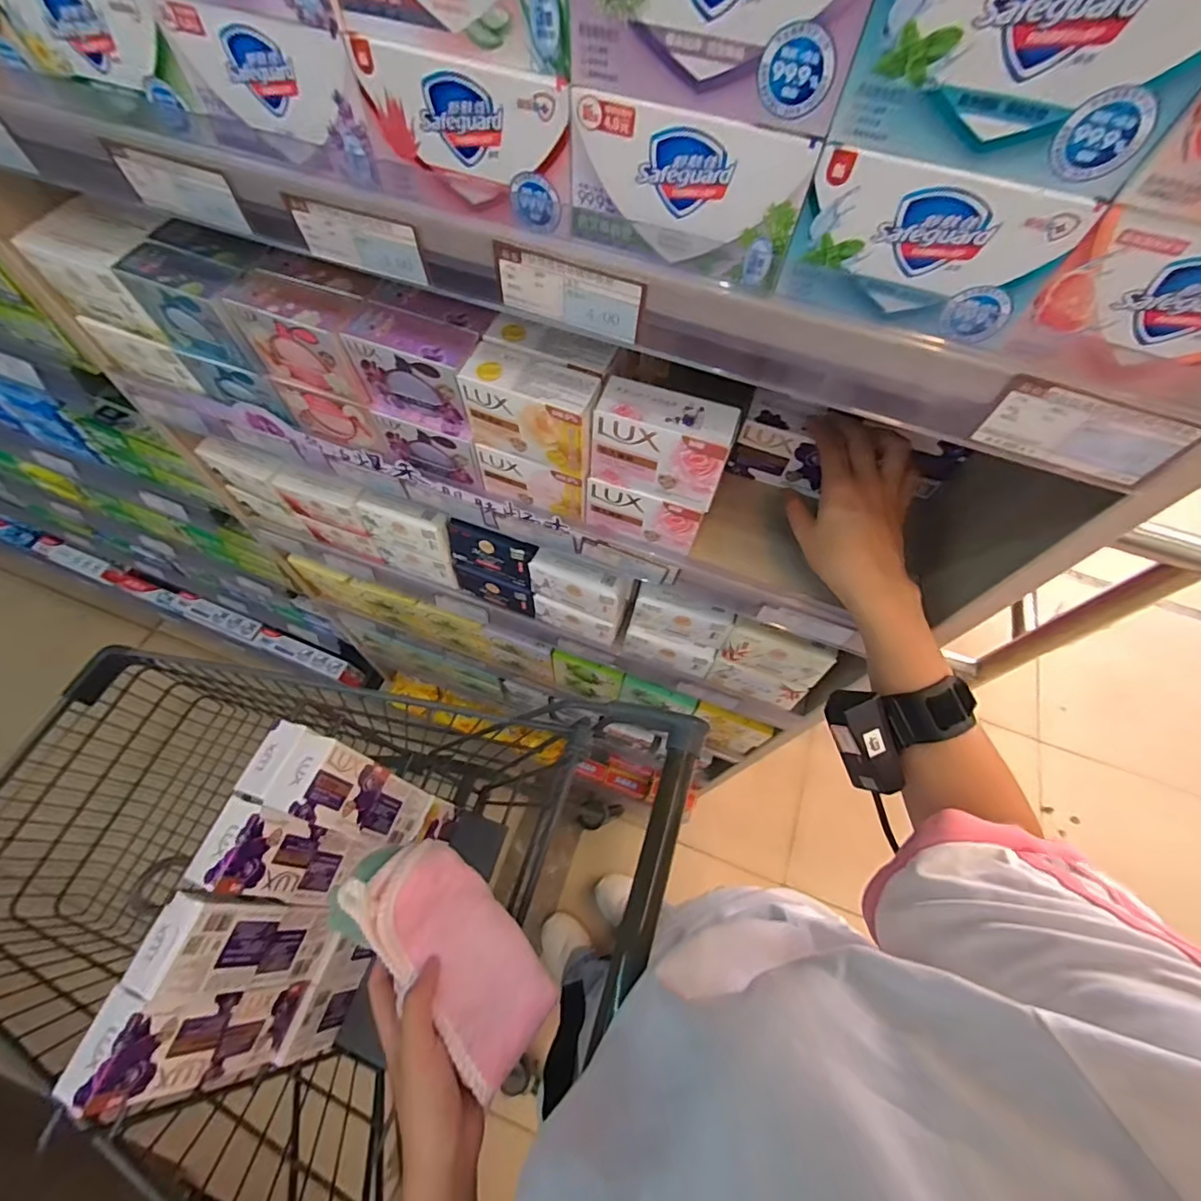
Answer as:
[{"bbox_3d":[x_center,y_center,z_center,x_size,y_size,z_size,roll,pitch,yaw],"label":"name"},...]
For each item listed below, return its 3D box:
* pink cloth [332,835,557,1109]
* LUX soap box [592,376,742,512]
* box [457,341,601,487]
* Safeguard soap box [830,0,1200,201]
[{"bbox_3d":[-0.108,0.246,0.383,0.168,0.056,0.078,44,68,9],"label":"pink cloth"},{"bbox_3d":[0.042,-0.107,0.366,0.089,0.069,0.032,18,63,6],"label":"LUX soap box"},{"bbox_3d":[-0.046,-0.130,0.380,0.090,0.071,0.036,21,63,8],"label":"box"},{"bbox_3d":[0.132,-0.173,0.162,0.095,0.064,0.025,17,63,5],"label":"Safeguard soap box"}]

